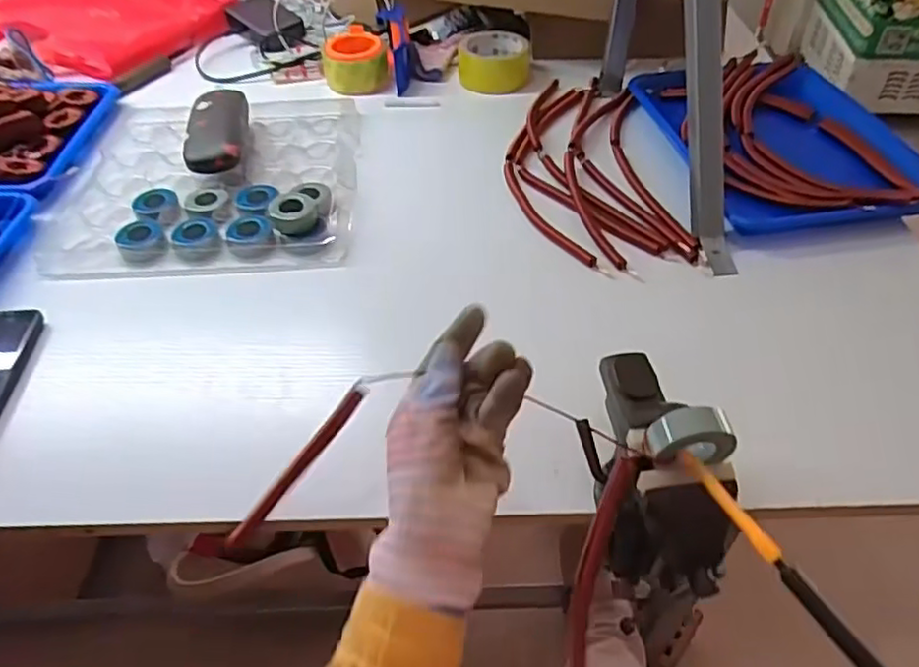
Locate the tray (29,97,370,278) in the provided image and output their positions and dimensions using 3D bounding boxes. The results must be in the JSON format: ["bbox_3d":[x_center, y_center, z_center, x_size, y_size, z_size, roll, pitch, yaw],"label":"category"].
[{"bbox_3d":[-0.272,-0.183,0.742,0.316,0.031,0.322,-1,46,0],"label":"tray"}]

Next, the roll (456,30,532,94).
[{"bbox_3d":[0.049,-0.380,0.916,0.097,0.056,0.097,-1,46,1],"label":"roll"}]

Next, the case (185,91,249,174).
[{"bbox_3d":[-0.278,-0.228,0.756,0.064,0.041,0.151,-6,46,-5],"label":"case"}]

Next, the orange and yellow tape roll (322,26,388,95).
[{"bbox_3d":[-0.144,-0.378,0.906,0.089,0.049,0.102,-5,46,-3],"label":"orange and yellow tape roll"}]

